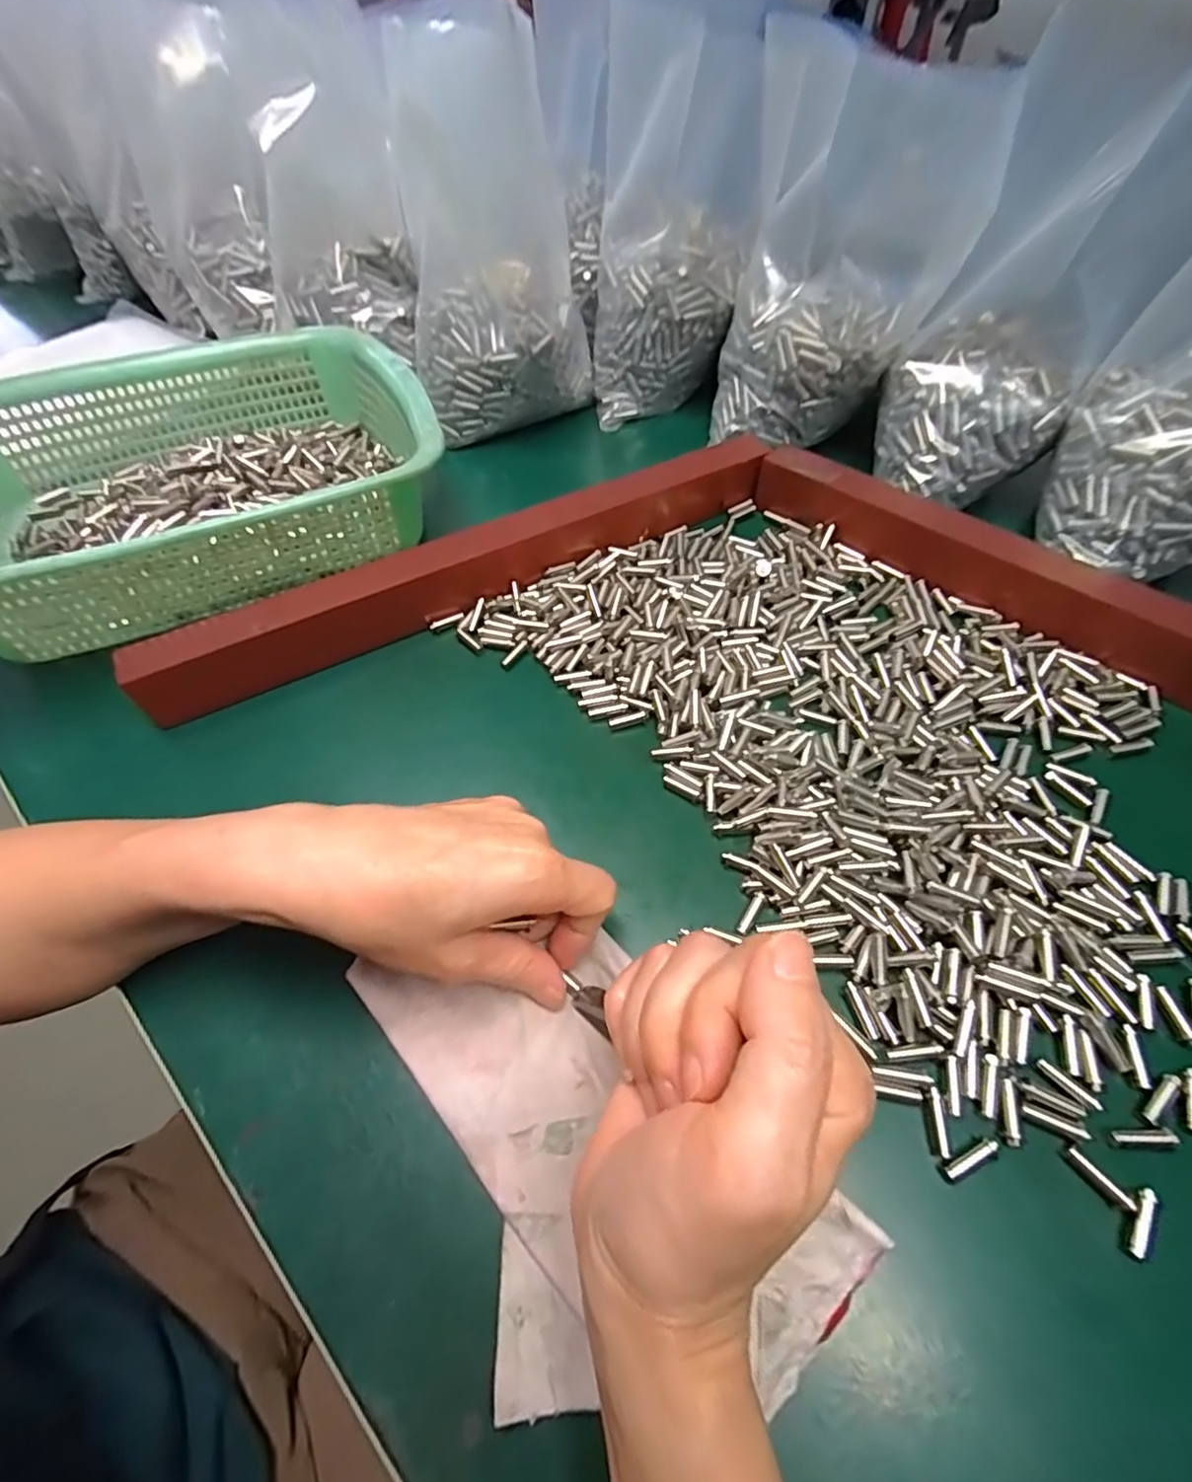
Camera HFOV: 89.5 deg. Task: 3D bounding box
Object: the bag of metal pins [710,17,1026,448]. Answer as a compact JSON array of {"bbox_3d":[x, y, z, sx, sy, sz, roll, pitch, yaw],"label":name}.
[{"bbox_3d":[0.154,-0.296,0.385,0.133,0.187,0.078,12,57,11],"label":"bag of metal pins"}]

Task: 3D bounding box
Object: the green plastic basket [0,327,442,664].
[{"bbox_3d":[-0.253,-0.166,0.374,0.297,0.080,0.227,-21,59,-11],"label":"green plastic basket"}]

